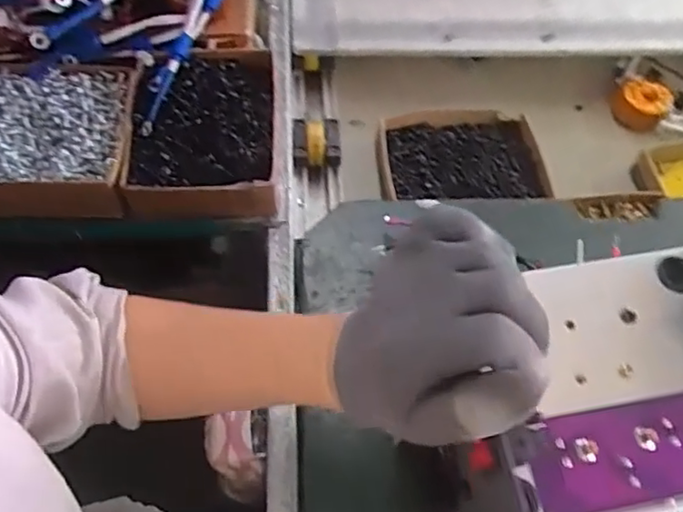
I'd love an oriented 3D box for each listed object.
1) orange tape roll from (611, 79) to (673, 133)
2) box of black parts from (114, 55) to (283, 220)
[{"bbox_3d":[0.359,-0.182,0.760,0.064,0.041,0.066,37,65,18],"label":"orange tape roll"},{"bbox_3d":[-0.129,-0.117,0.599,0.133,0.056,0.177,-4,60,-4],"label":"box of black parts"}]

